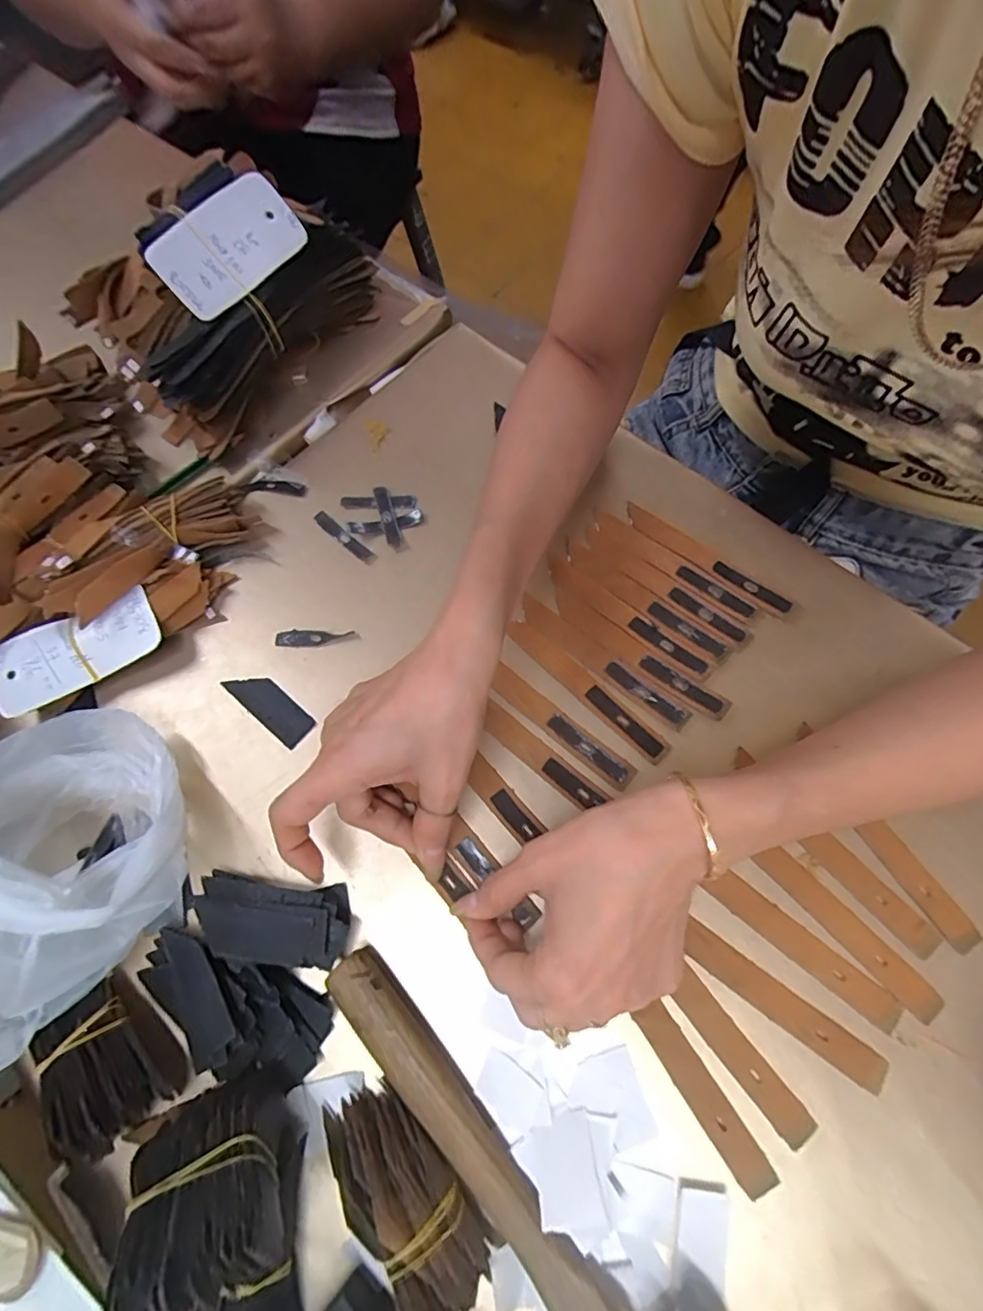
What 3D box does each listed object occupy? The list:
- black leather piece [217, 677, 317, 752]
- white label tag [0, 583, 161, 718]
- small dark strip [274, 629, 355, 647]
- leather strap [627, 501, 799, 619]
[{"bbox_3d":[-0.140,0.030,0.344,0.063,0.004,0.022,38,74,17],"label":"black leather piece"},{"bbox_3d":[-0.264,-0.003,0.345,0.104,0.011,0.051,-23,80,-6],"label":"white label tag"},{"bbox_3d":[-0.116,-0.012,0.360,0.051,0.004,0.010,-2,67,3],"label":"small dark strip"},{"bbox_3d":[0.141,-0.063,0.359,0.125,0.004,0.016,38,75,17],"label":"leather strap"}]

